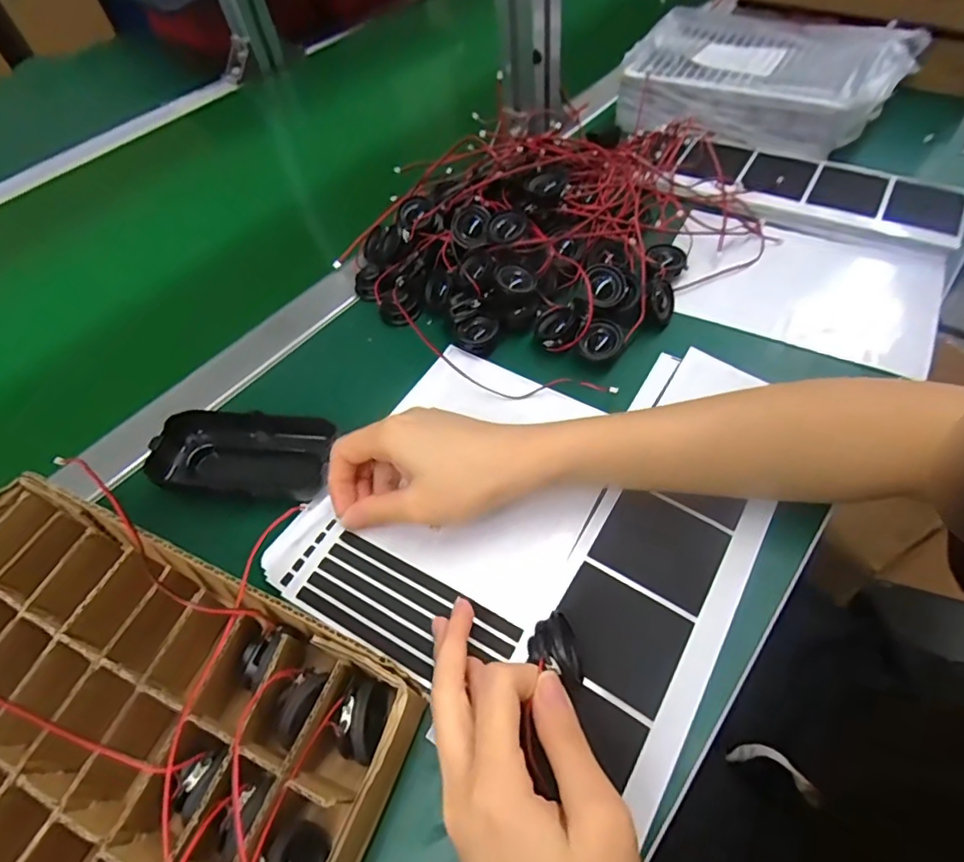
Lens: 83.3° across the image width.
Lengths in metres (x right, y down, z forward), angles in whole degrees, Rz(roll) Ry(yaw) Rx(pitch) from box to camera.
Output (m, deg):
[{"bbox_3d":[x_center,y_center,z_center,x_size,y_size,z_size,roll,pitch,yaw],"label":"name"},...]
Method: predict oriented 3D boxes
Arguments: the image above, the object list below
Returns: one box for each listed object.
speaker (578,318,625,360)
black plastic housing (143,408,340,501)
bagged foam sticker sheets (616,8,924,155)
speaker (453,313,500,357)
[{"bbox_3d":[0.080,-0.061,0.358,0.024,0.015,0.032,22,59,21],"label":"speaker"},{"bbox_3d":[-0.145,0.012,0.328,0.102,0.021,0.047,0,54,7],"label":"black plastic housing"},{"bbox_3d":[0.252,-0.321,0.493,0.224,0.064,0.138,22,59,21],"label":"bagged foam sticker sheets"},{"bbox_3d":[-0.002,-0.069,0.375,0.030,0.011,0.028,26,61,23],"label":"speaker"}]

